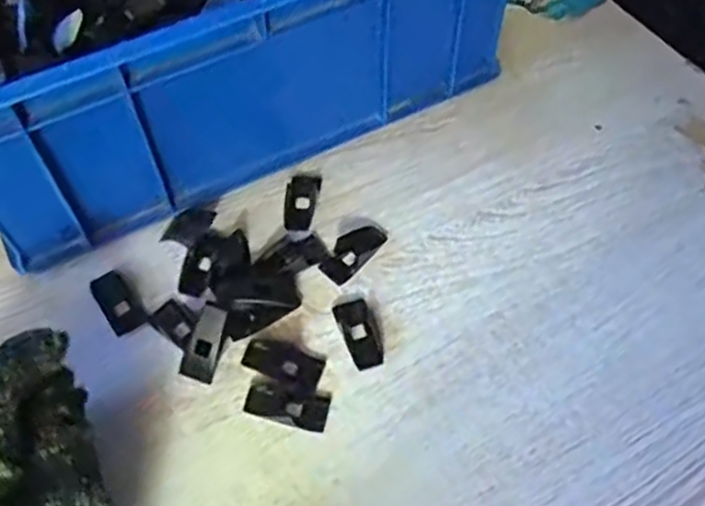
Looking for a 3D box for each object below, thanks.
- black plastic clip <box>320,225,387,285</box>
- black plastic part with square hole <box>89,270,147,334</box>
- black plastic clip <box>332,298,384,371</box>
[{"bbox_3d":[0.000,-0.001,0.412,0.019,0.009,0.040,36,64,22],"label":"black plastic clip"},{"bbox_3d":[-0.130,0.026,0.401,0.018,0.004,0.041,-33,62,-19],"label":"black plastic part with square hole"},{"bbox_3d":[0.004,0.043,0.387,0.018,0.005,0.040,-17,58,-10],"label":"black plastic clip"}]

